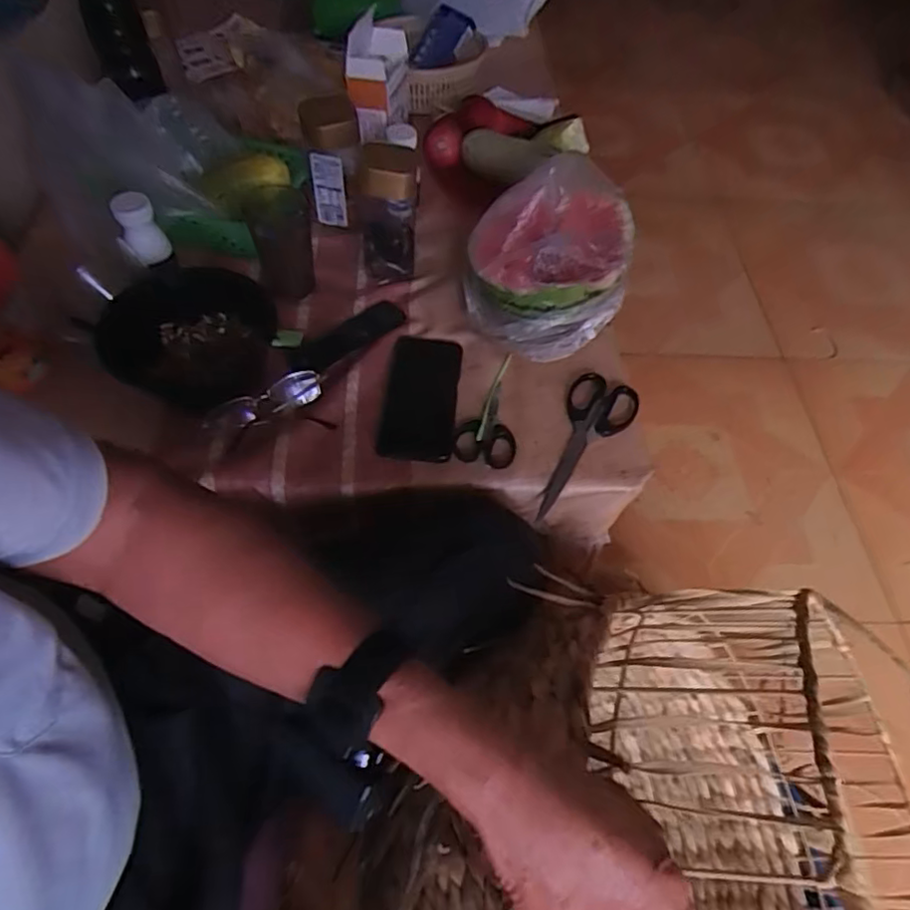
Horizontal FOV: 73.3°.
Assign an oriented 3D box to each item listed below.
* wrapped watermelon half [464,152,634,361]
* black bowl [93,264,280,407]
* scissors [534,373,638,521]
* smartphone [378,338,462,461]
[{"bbox_3d":[0.098,-0.217,0.665,0.169,0.135,0.179,6,56,0],"label":"wrapped watermelon half"},{"bbox_3d":[-0.278,-0.127,0.647,0.154,0.066,0.156,2,56,-3],"label":"black bowl"},{"bbox_3d":[0.136,-0.008,0.648,0.073,0.014,0.185,23,64,11],"label":"scissors"},{"bbox_3d":[-0.037,-0.065,0.668,0.078,0.007,0.168,6,56,0],"label":"smartphone"}]

